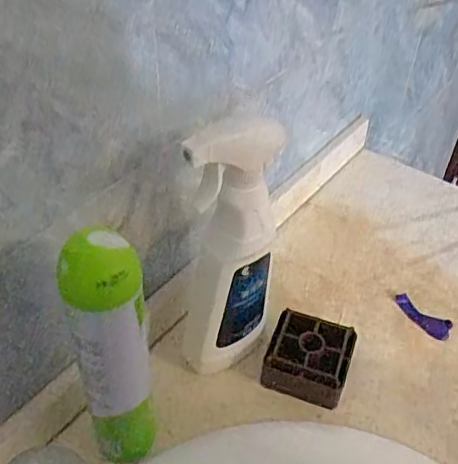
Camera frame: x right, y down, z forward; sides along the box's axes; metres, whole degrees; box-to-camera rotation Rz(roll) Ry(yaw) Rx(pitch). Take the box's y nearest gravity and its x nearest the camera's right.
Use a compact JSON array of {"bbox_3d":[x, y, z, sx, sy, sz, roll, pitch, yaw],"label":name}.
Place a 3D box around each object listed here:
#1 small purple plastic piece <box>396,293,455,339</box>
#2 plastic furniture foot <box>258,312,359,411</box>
[{"bbox_3d":[0.213,0.094,0.625,0.066,0.007,0.030,29,48,27],"label":"small purple plastic piece"},{"bbox_3d":[0.078,0.124,0.554,0.077,0.043,0.074,14,43,12],"label":"plastic furniture foot"}]

